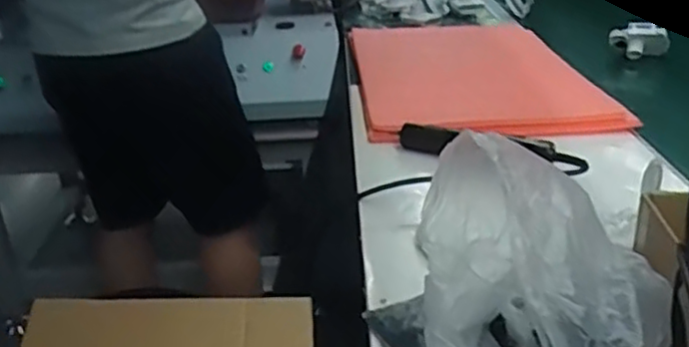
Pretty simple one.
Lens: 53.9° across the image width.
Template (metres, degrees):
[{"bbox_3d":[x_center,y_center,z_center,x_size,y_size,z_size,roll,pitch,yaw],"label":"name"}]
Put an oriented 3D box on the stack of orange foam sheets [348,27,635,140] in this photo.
[{"bbox_3d":[0.208,-0.176,1.170,0.371,0.025,0.610,-5,26,-1],"label":"stack of orange foam sheets"}]

